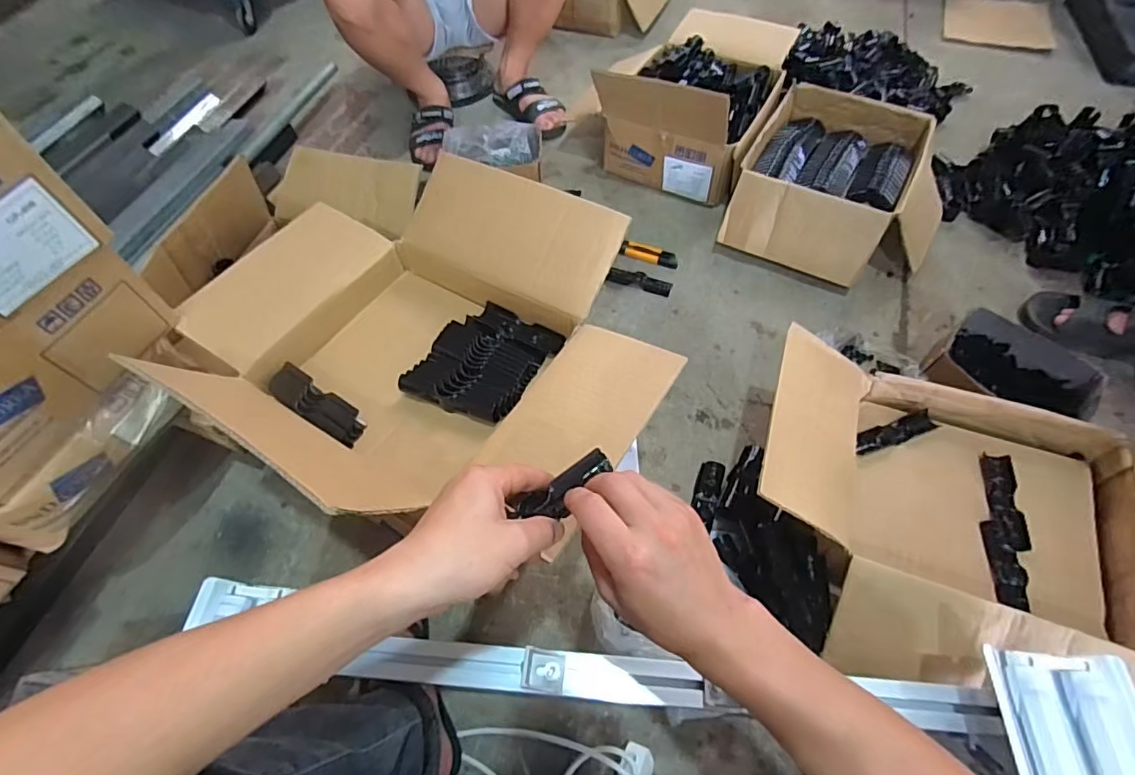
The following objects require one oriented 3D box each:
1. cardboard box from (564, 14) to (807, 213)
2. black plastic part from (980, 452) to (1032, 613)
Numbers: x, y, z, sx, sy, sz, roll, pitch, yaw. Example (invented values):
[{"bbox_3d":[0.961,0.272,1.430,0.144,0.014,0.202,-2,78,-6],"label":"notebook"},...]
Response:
[{"bbox_3d":[0.284,-0.653,1.188,0.329,0.213,0.461,21,61,15],"label":"cardboard box"},{"bbox_3d":[0.551,0.174,0.678,0.045,0.014,0.197,15,60,12],"label":"black plastic part"}]

